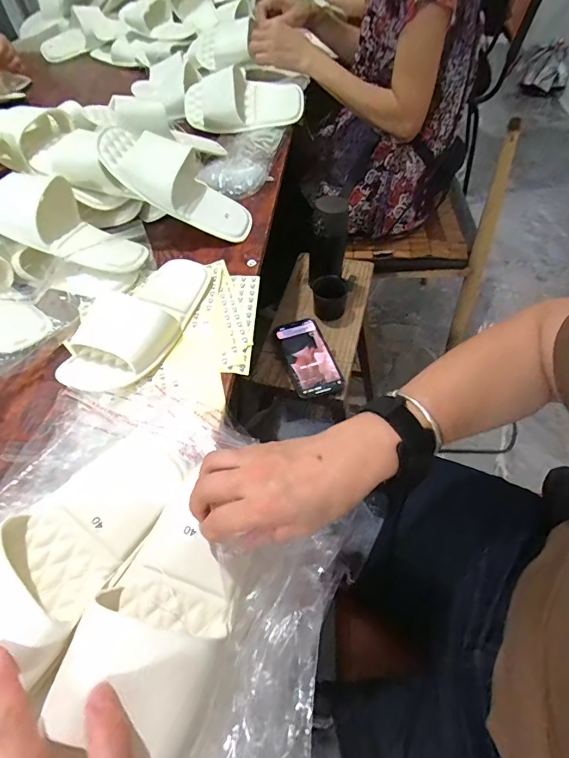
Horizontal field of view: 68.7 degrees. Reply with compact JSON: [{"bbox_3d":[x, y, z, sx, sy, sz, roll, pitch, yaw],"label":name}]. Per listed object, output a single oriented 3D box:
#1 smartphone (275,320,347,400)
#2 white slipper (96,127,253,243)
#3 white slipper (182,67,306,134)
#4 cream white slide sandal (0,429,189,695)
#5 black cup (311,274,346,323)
[{"bbox_3d":[0.042,-0.040,0.698,0.084,0.013,0.156,-15,55,-9],"label":"smartphone"},{"bbox_3d":[-0.149,-0.283,0.596,0.232,0.046,0.100,31,54,-17],"label":"white slipper"},{"bbox_3d":[-0.086,-0.542,0.806,0.244,0.065,0.100,2,88,9],"label":"white slipper"},{"bbox_3d":[-0.171,0.137,0.320,0.096,0.076,0.260,22,44,18],"label":"cream white slide sandal"},{"bbox_3d":[0.082,-0.151,0.757,0.061,0.055,0.069,-3,54,0],"label":"black cup"}]

